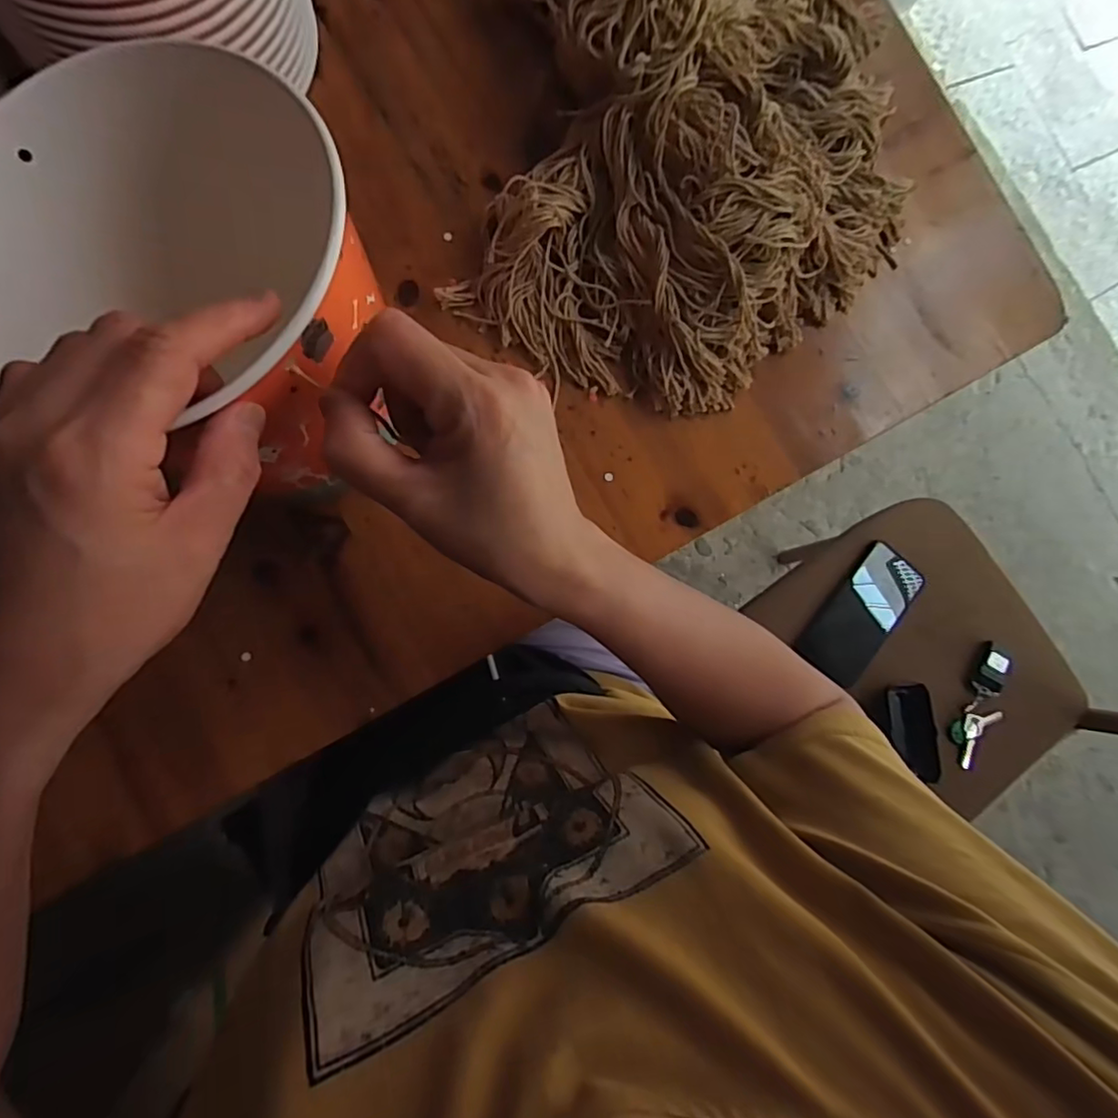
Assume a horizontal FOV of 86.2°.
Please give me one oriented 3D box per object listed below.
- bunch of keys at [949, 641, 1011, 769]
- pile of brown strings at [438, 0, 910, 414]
[{"bbox_3d":[0.499,0.175,0.703,0.050,0.023,0.145,22,81,-5],"label":"bunch of keys"},{"bbox_3d":[0.092,-0.278,0.372,0.287,0.071,0.348,9,85,-5],"label":"pile of brown strings"}]

